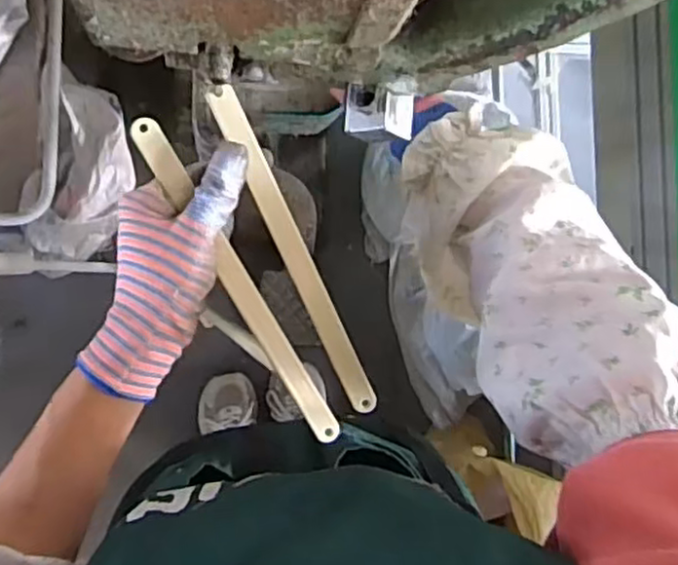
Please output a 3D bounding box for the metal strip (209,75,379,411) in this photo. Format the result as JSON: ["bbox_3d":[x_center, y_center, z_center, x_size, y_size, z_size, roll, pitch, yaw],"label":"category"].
[{"bbox_3d":[-0.026,-0.016,0.438,0.018,0.009,0.222,-26,106,-8],"label":"metal strip"}]

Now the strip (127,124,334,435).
[{"bbox_3d":[-0.060,0.003,0.427,0.017,0.010,0.226,-32,102,-8],"label":"strip"}]

